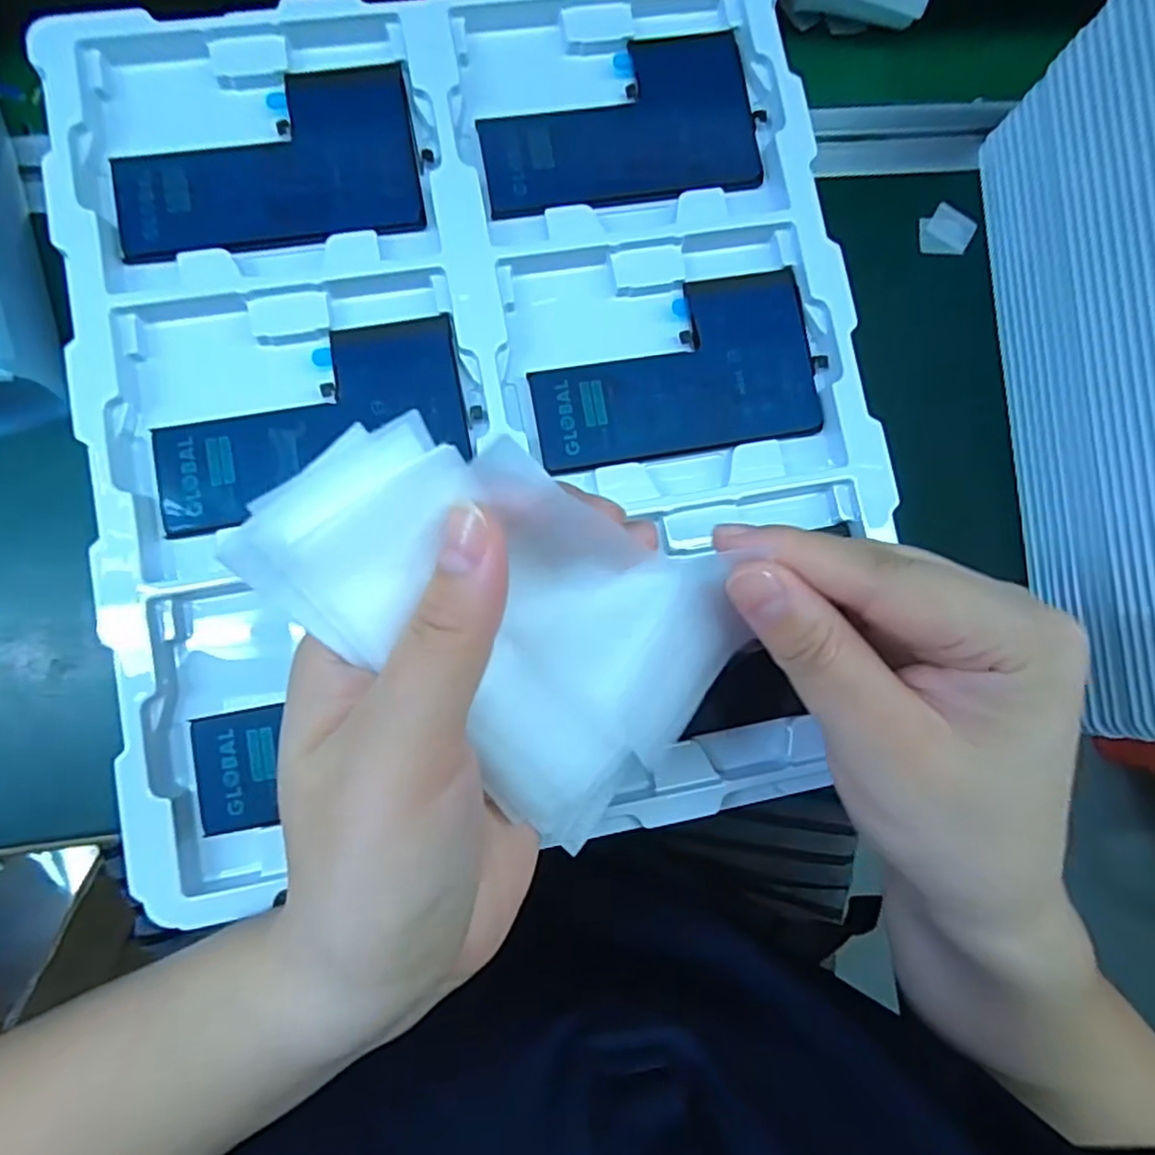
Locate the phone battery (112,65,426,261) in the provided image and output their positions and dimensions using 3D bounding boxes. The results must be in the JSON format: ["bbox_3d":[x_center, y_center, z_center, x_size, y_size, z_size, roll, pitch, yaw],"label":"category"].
[{"bbox_3d":[-0.115,-0.155,0.245,0.108,0.004,0.066,-11,83,-6],"label":"phone battery"}]

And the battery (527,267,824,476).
[{"bbox_3d":[0.037,-0.080,0.249,0.108,0.004,0.066,-10,83,-6],"label":"battery"}]

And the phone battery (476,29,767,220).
[{"bbox_3d":[0.016,-0.178,0.258,0.110,0.004,0.066,-11,83,-6],"label":"phone battery"}]

